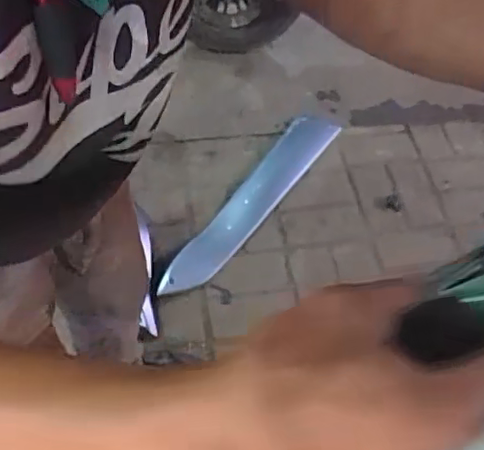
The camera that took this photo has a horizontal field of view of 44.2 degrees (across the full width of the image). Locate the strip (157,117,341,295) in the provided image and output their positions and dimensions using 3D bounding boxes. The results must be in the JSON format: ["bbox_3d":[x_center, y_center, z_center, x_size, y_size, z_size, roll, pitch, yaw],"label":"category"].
[{"bbox_3d":[0.027,-0.065,1.527,0.108,0.032,0.652,34,64,15],"label":"strip"}]

